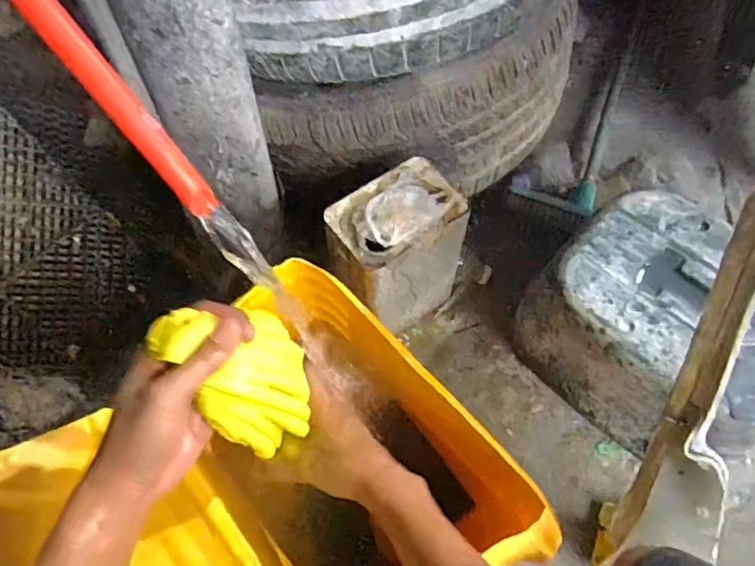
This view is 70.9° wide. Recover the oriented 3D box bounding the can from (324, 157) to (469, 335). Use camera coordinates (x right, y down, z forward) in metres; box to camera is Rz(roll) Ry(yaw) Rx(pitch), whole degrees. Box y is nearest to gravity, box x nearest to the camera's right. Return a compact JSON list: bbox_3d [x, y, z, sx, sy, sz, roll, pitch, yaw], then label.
[{"bbox_3d":[0.026,-0.036,0.721,0.159,0.223,0.111,-33,66,-17],"label":"can"}]

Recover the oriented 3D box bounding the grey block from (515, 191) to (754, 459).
[{"bbox_3d":[0.376,0.065,0.708,0.249,0.192,0.296,-36,66,-18],"label":"grey block"}]

